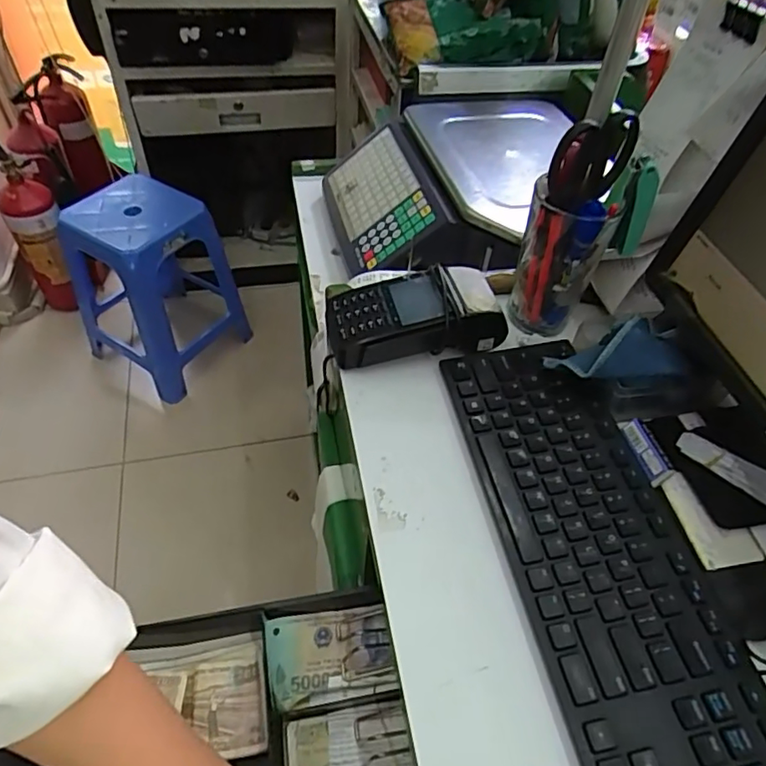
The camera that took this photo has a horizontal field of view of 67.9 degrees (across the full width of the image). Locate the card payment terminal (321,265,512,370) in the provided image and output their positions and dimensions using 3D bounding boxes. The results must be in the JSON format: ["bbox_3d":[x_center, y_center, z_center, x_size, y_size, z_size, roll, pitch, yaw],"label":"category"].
[{"bbox_3d":[0.027,-0.069,0.530,0.156,0.044,0.084,-4,50,-8],"label":"card payment terminal"}]

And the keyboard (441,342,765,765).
[{"bbox_3d":[0.155,0.138,0.388,0.123,0.021,0.426,-6,50,-9],"label":"keyboard"}]

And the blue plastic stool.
[{"bbox_3d":[-0.593,-0.264,1.506,0.378,0.424,0.363,28,53,19],"label":"blue plastic stool"}]

